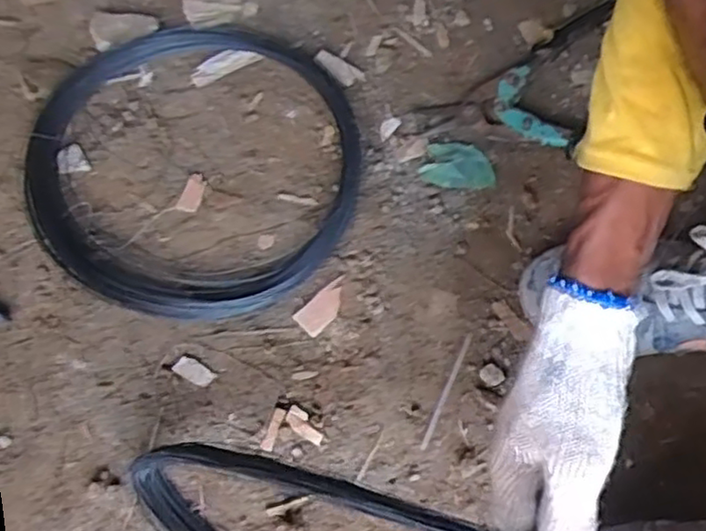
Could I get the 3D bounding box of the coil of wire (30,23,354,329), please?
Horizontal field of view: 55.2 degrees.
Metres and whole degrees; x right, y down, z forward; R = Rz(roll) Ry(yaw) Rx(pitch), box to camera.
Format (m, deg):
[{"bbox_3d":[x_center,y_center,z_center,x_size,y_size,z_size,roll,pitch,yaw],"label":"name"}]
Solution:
[{"bbox_3d":[-0.147,-0.099,0.625,0.301,0.021,0.316,1,65,-1],"label":"coil of wire"}]

